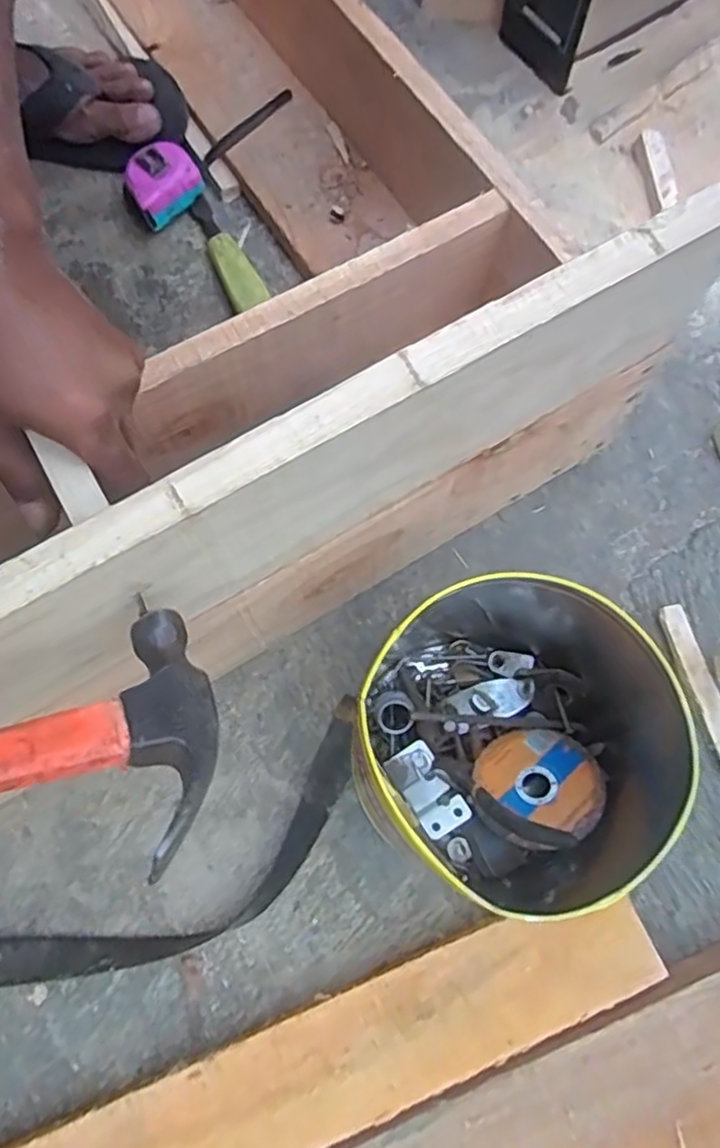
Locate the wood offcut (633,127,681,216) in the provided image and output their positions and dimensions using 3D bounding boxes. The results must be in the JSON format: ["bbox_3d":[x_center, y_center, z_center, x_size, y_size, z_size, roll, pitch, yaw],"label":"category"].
[{"bbox_3d":[0.262,-0.355,0.604,0.022,0.019,0.084,-4,71,-2],"label":"wood offcut"}]

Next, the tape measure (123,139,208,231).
[{"bbox_3d":[-0.167,-0.330,0.574,0.060,0.040,0.052,-34,74,-12],"label":"tape measure"}]

